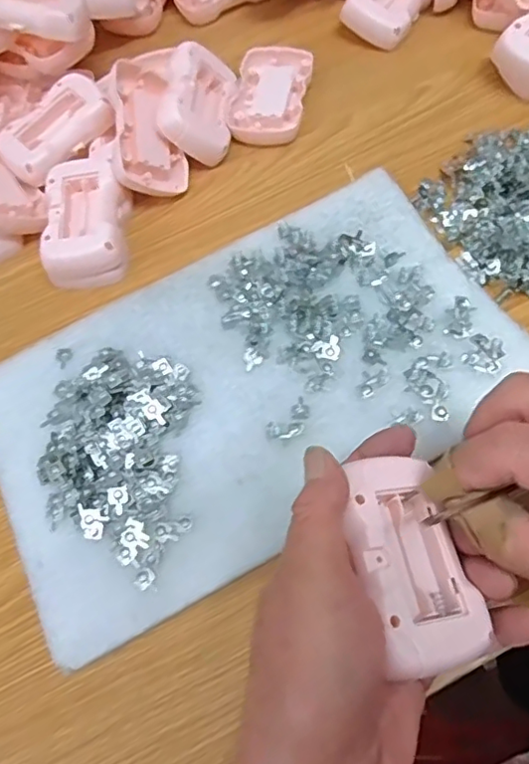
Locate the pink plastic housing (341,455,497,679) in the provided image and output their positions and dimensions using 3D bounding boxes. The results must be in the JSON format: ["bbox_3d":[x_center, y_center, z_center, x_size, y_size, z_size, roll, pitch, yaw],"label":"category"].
[{"bbox_3d":[0.058,0.075,0.242,0.044,0.020,0.082,-5,62,-22],"label":"pink plastic housing"}]

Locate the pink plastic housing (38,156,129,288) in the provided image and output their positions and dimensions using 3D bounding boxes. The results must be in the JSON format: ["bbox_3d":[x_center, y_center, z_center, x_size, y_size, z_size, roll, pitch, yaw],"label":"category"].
[{"bbox_3d":[-0.121,-0.110,0.396,0.051,0.026,0.091,-5,65,1],"label":"pink plastic housing"}]

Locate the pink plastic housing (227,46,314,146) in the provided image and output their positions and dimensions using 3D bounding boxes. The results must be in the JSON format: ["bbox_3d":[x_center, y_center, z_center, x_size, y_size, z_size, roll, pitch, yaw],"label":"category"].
[{"bbox_3d":[0.005,-0.218,0.444,0.054,0.014,0.088,9,66,7],"label":"pink plastic housing"}]

